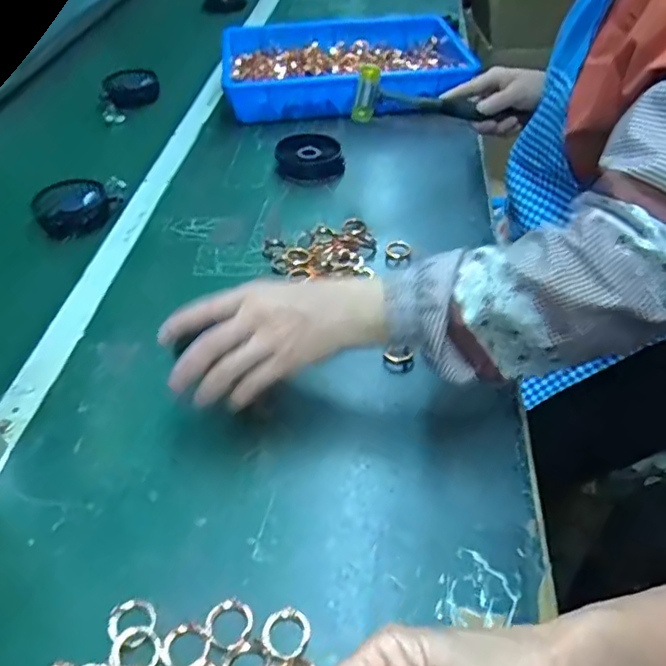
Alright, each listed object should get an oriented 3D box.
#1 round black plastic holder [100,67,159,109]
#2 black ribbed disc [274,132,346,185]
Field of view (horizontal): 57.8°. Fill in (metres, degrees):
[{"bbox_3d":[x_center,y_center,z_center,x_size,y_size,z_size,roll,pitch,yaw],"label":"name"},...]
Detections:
[{"bbox_3d":[-0.332,-0.405,0.996,0.087,0.031,0.100,-14,45,-11],"label":"round black plastic holder"},{"bbox_3d":[-0.029,-0.220,0.760,0.083,0.027,0.088,-2,44,2],"label":"black ribbed disc"}]

